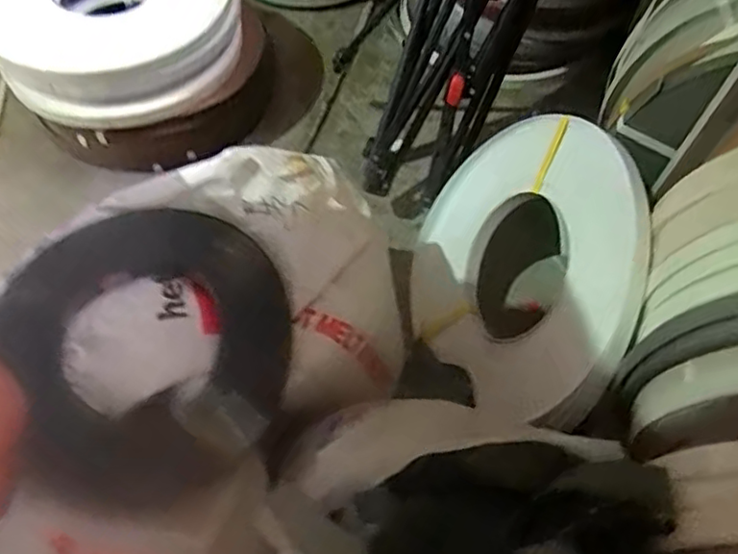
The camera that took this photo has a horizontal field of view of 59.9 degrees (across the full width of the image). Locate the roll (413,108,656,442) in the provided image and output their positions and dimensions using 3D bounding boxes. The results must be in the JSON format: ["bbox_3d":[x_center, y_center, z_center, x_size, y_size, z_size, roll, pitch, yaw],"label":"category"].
[{"bbox_3d":[0.189,-0.024,0.856,0.059,0.405,0.397,17,91,-36],"label":"roll"}]

